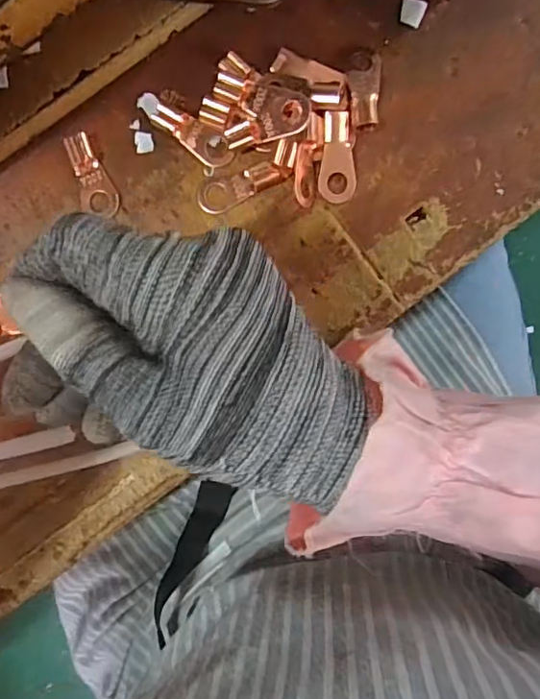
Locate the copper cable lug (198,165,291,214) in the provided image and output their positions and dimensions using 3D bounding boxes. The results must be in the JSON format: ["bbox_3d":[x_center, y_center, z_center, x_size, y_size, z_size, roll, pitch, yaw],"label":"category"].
[{"bbox_3d":[-0.013,-0.079,0.269,0.046,0.010,0.015,-18,93,15],"label":"copper cable lug"}]

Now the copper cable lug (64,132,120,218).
[{"bbox_3d":[-0.086,-0.084,0.271,0.018,0.006,0.039,-12,93,0],"label":"copper cable lug"}]

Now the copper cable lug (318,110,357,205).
[{"bbox_3d":[0.033,-0.092,0.267,0.018,0.008,0.040,5,93,-1],"label":"copper cable lug"}]

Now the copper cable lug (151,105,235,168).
[{"bbox_3d":[-0.037,-0.103,0.269,0.042,0.006,0.016,30,93,-2],"label":"copper cable lug"}]

